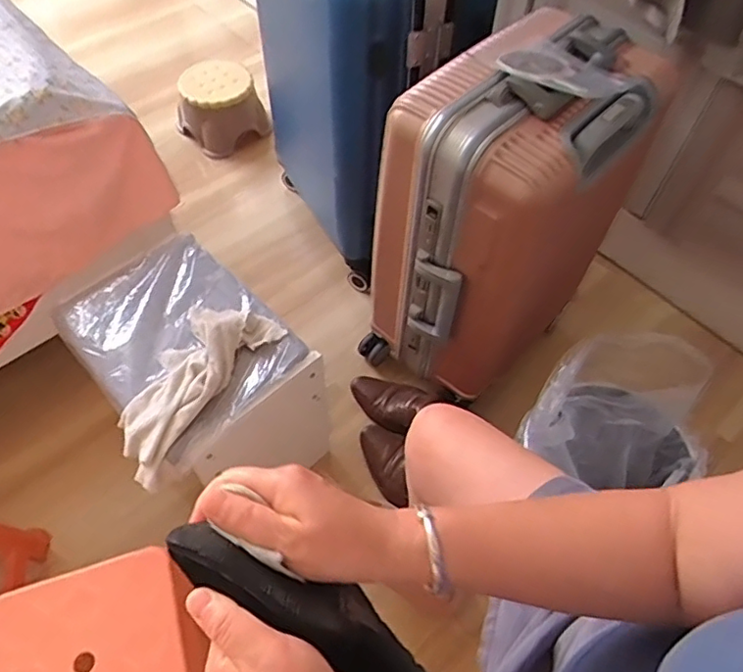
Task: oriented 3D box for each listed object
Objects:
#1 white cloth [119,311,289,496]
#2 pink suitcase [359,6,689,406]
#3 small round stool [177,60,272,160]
[{"bbox_3d":[-0.245,0.051,0.785,0.127,0.059,0.268,31,61,18],"label":"white cloth"},{"bbox_3d":[0.216,-0.182,0.966,0.389,0.546,0.249,-32,63,-21],"label":"pink suitcase"},{"bbox_3d":[-0.422,-0.638,1.640,0.224,0.181,0.174,-29,62,-19],"label":"small round stool"}]

